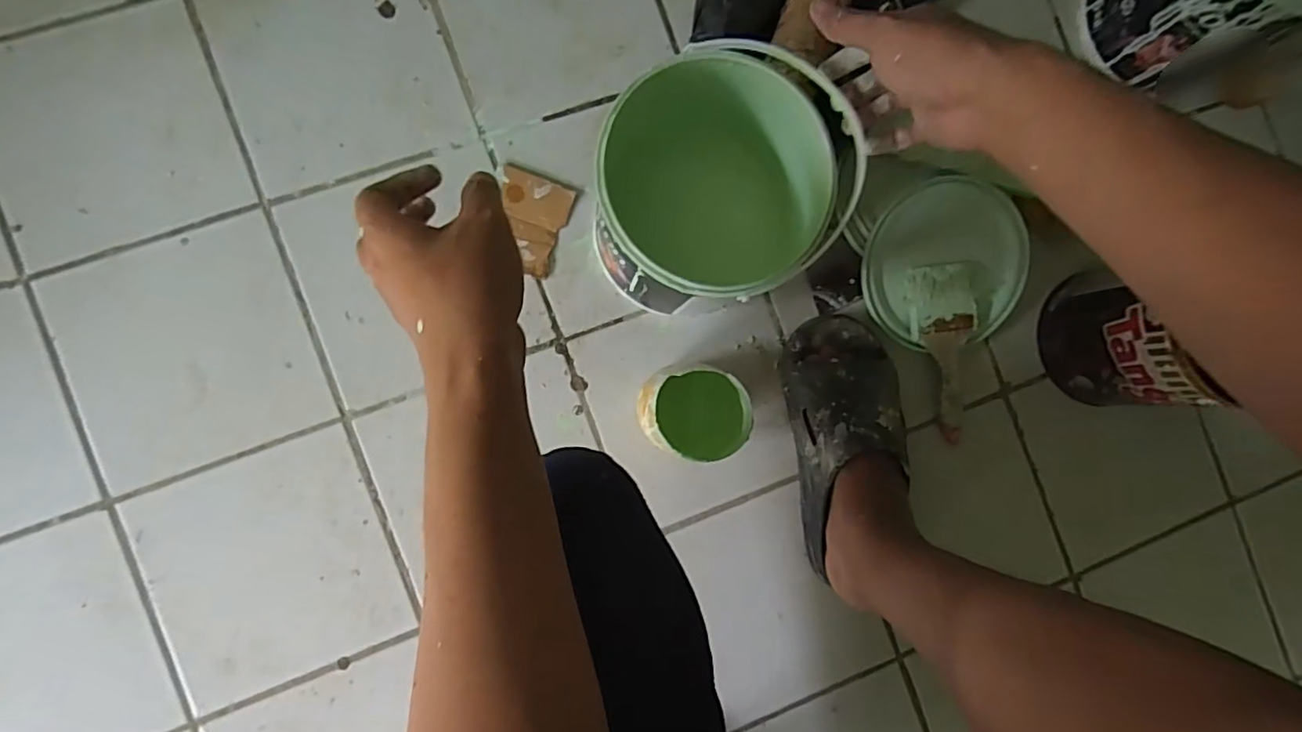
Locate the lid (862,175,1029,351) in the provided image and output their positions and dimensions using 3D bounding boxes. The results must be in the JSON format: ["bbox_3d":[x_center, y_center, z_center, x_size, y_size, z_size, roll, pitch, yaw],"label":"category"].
[{"bbox_3d":[0.303,-0.106,0.627,0.168,0.017,0.161,-1,103,-4],"label":"lid"}]

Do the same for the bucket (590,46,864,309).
[{"bbox_3d":[0.052,-0.142,0.528,0.177,0.202,0.185,0,88,-6],"label":"bucket"}]

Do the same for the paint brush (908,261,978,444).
[{"bbox_3d":[0.306,-0.013,0.635,0.072,0.029,0.179,-6,89,-7],"label":"paint brush"}]

